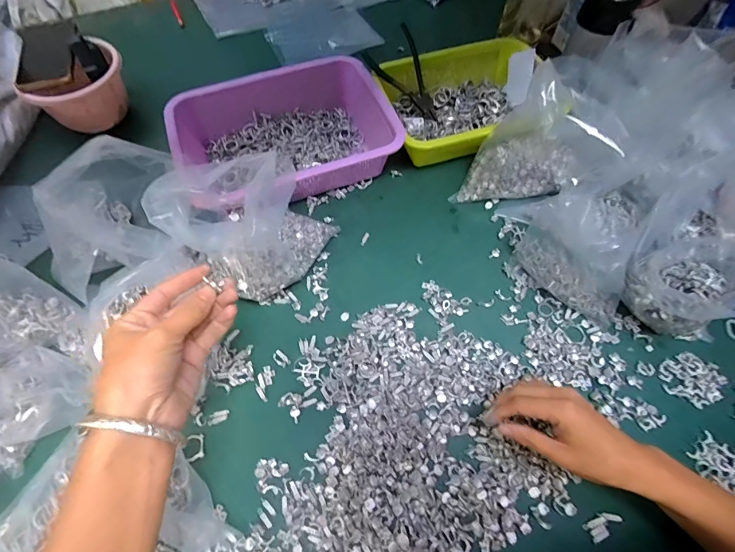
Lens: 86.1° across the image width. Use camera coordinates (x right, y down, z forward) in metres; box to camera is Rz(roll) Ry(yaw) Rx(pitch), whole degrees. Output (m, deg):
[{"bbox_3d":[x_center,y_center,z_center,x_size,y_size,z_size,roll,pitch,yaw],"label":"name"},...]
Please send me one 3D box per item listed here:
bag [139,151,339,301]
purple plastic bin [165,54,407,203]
[{"bbox_3d":[-0.131,-0.063,0.470,0.123,0.146,0.154,32,65,16],"label":"bag"},{"bbox_3d":[-0.123,-0.219,0.591,0.307,0.075,0.223,-12,62,-7],"label":"purple plastic bin"}]

